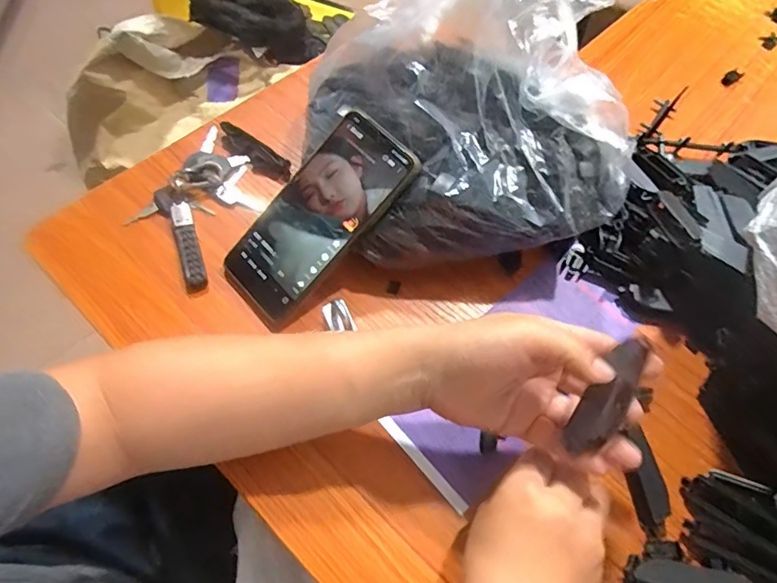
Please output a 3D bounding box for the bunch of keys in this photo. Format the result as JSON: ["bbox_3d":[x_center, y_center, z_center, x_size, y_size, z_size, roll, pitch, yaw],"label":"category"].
[{"bbox_3d":[-0.161,-0.075,0.437,0.093,0.029,0.144,26,62,10],"label":"bunch of keys"}]

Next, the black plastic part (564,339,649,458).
[{"bbox_3d":[0.125,0.059,0.280,0.022,0.009,0.070,30,97,12],"label":"black plastic part"}]

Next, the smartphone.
[{"bbox_3d":[-0.058,-0.058,0.394,0.172,0.009,0.078,-47,71,7],"label":"smartphone"}]

